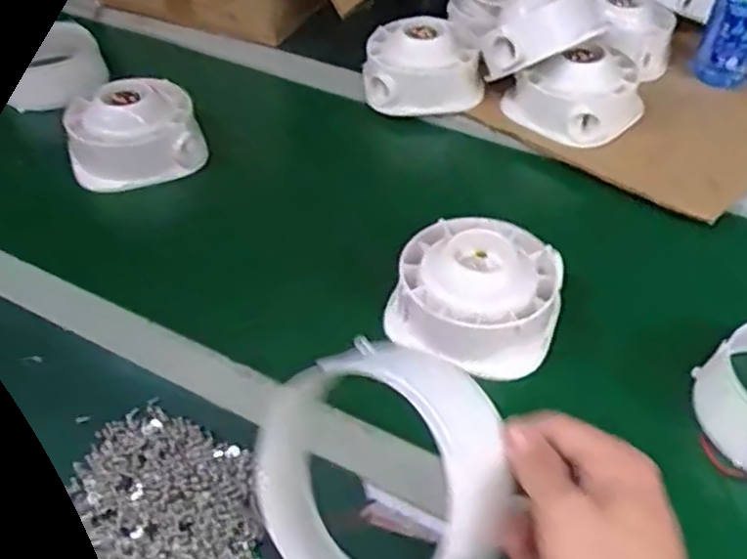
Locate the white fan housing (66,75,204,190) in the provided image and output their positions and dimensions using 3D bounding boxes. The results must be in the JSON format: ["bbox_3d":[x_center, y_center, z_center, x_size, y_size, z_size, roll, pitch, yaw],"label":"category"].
[{"bbox_3d":[-0.290,-0.178,0.894,0.151,0.094,0.147,-12,44,-14],"label":"white fan housing"}]

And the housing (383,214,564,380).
[{"bbox_3d":[0.089,0.008,0.625,0.138,0.071,0.142,10,43,10],"label":"housing"}]

